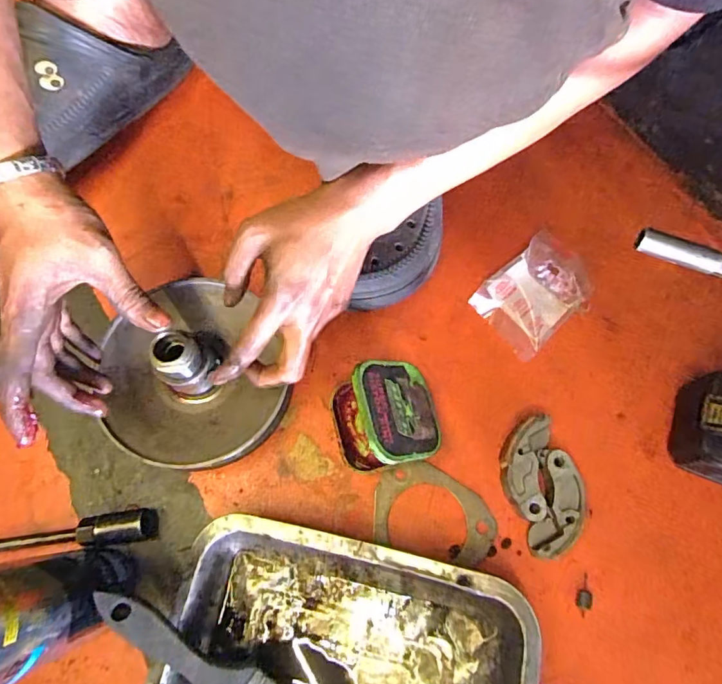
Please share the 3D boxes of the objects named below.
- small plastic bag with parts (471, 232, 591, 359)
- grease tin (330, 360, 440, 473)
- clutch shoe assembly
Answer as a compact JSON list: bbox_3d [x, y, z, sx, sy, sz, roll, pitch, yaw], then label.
[{"bbox_3d":[0.167,-0.049,0.451,0.106,0.035,0.078,-39,77,-14],"label":"small plastic bag with parts"},{"bbox_3d":[0.020,0.059,0.390,0.082,0.073,0.080,-14,73,-7],"label":"grease tin"},{"bbox_3d":[0.151,0.118,0.400,0.057,0.022,0.102,-17,73,-8],"label":"clutch shoe assembly"}]

